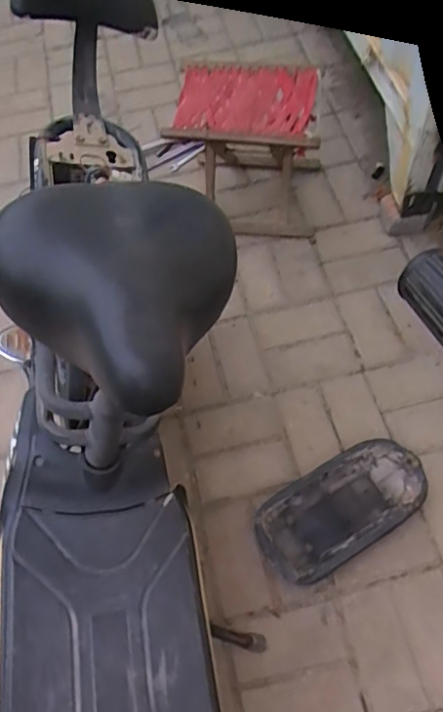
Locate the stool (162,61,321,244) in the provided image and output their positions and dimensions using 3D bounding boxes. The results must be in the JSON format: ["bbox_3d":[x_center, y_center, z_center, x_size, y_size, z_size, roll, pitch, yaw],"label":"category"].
[{"bbox_3d":[0.069,-0.515,1.335,0.341,0.295,0.313,7,63,10],"label":"stool"}]

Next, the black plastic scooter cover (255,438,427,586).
[{"bbox_3d":[0.224,0.279,1.005,0.324,0.054,0.160,-31,63,-10],"label":"black plastic scooter cover"}]

